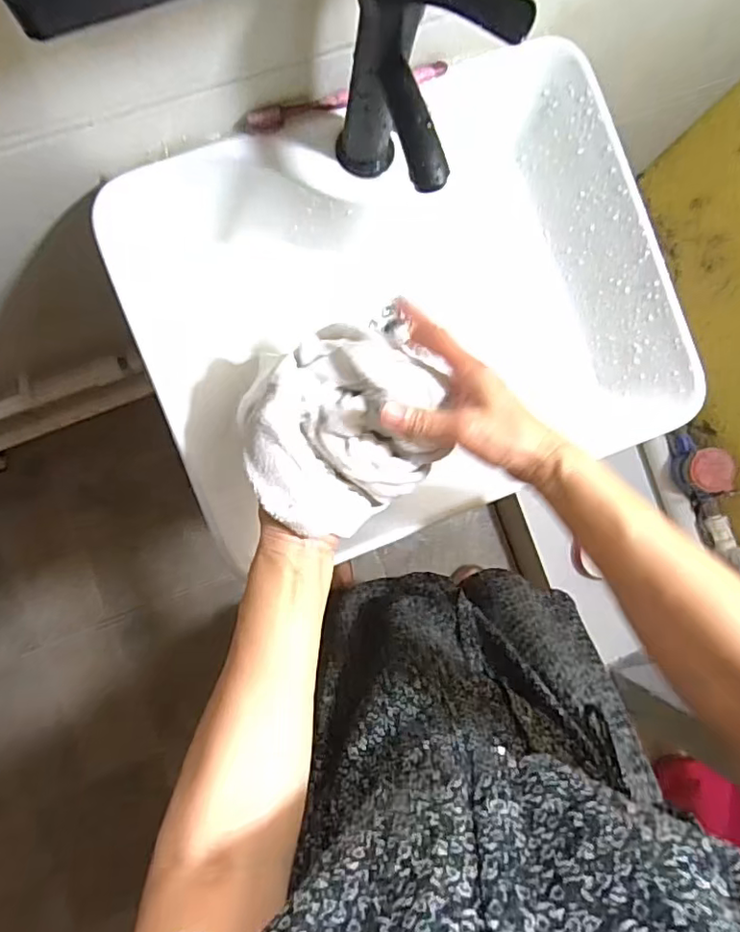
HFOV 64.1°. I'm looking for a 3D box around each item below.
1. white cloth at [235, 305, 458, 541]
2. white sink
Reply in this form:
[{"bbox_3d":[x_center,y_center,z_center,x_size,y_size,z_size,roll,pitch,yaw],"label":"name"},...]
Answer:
[{"bbox_3d":[-0.016,-0.035,0.464,0.138,0.064,0.176,45,82,-4],"label":"white cloth"},{"bbox_3d":[0.021,-0.155,0.595,0.466,0.178,0.402,-21,90,-9],"label":"white sink"}]

